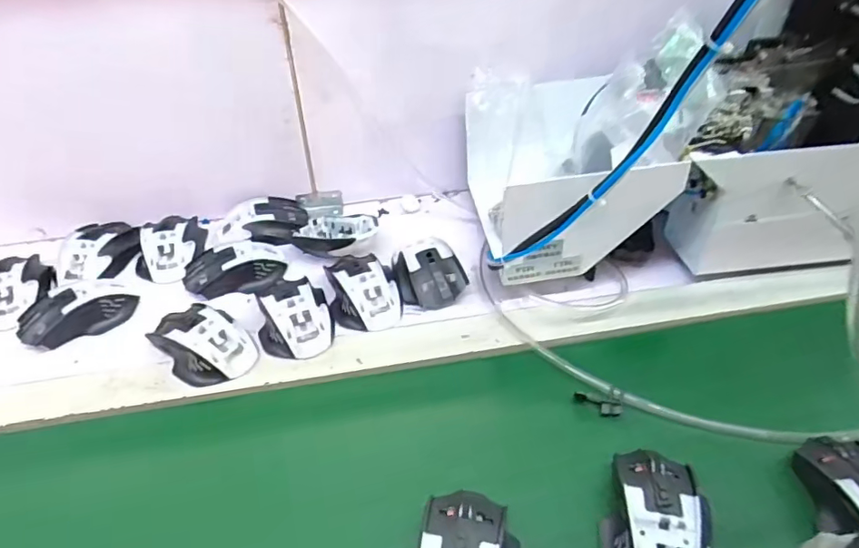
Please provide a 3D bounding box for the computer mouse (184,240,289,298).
[{"bbox_3d":[-0.223,-0.009,0.624,0.108,0.033,0.061,-11,44,-9],"label":"computer mouse"}]

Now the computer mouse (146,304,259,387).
[{"bbox_3d":[-0.224,0.066,0.537,0.109,0.032,0.068,30,52,29],"label":"computer mouse"}]

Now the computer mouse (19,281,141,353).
[{"bbox_3d":[-0.373,0.036,0.577,0.107,0.034,0.064,-25,48,-23],"label":"computer mouse"}]

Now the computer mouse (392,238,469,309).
[{"bbox_3d":[-0.002,-0.003,0.604,0.069,0.033,0.093,-19,46,-17],"label":"computer mouse"}]

